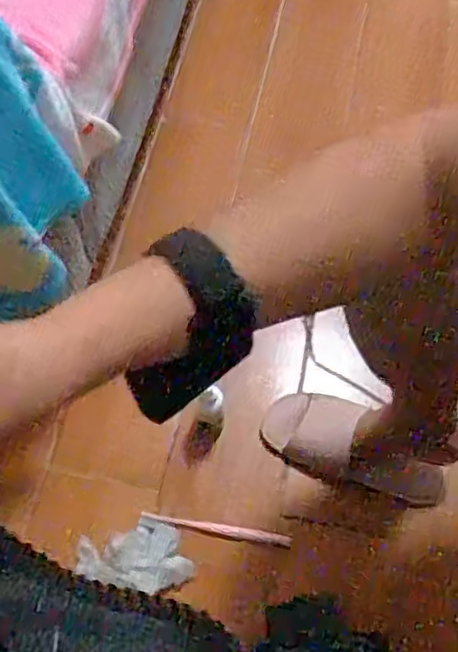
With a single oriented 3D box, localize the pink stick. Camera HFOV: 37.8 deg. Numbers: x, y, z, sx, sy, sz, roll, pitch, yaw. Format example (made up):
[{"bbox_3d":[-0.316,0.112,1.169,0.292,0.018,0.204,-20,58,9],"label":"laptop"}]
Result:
[{"bbox_3d":[-0.016,0.252,0.828,0.186,0.010,0.018,8,64,4],"label":"pink stick"}]

